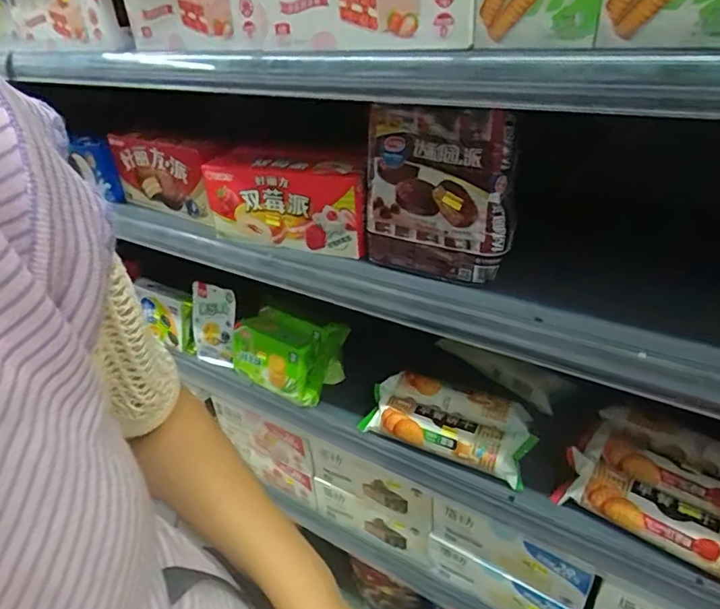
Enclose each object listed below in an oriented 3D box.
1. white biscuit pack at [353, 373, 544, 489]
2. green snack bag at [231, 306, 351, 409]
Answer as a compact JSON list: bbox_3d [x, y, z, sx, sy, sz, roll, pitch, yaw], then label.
[{"bbox_3d":[0.128,0.166,0.721,0.227,0.051,0.106,12,37,25],"label":"white biscuit pack"},{"bbox_3d":[-0.124,0.076,0.847,0.175,0.094,0.120,15,38,29],"label":"green snack bag"}]

